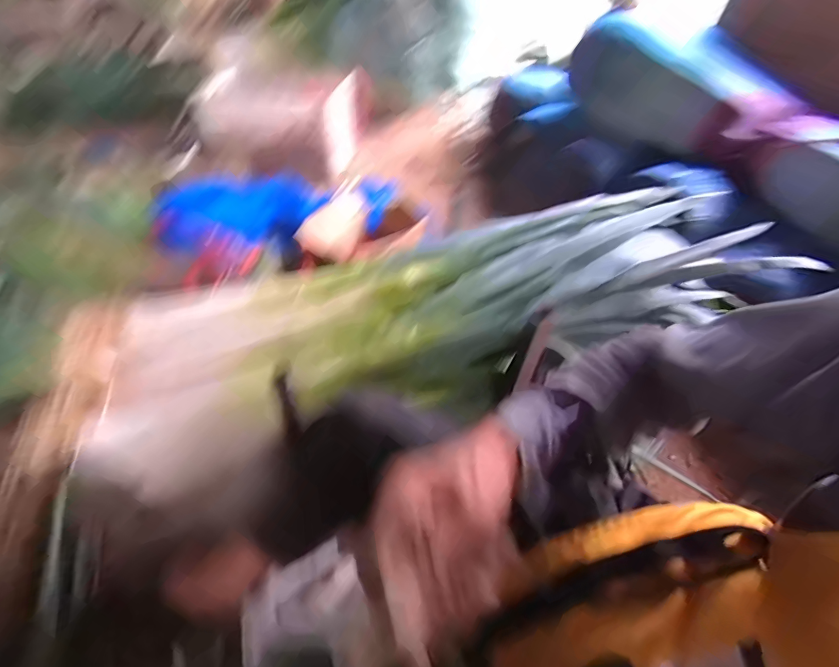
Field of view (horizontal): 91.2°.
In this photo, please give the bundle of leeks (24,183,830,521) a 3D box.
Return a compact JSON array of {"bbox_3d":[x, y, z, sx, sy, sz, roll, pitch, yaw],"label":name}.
[{"bbox_3d":[-0.003,-0.003,0.654,0.993,0.237,0.255,-13,51,-11],"label":"bundle of leeks"}]

